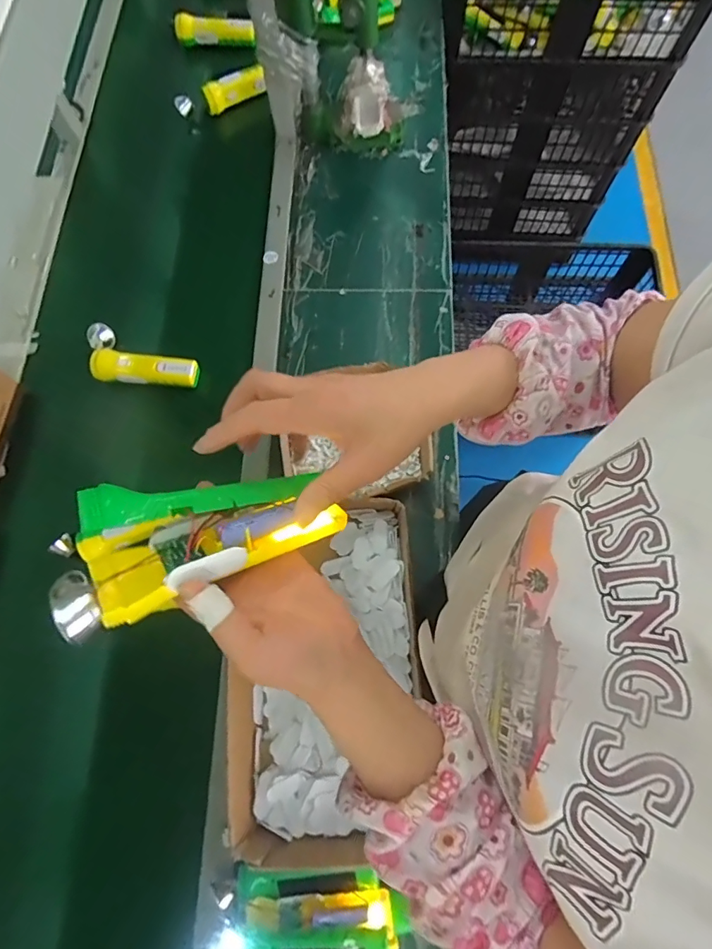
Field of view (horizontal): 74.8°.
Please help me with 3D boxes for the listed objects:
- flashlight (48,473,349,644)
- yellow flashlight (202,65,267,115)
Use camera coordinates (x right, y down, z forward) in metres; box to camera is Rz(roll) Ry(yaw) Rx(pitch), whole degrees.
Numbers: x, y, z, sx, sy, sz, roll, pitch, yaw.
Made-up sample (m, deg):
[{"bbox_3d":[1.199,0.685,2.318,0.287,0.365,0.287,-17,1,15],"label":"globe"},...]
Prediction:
[{"bbox_3d":[-0.102,0.040,0.299,0.185,0.070,0.074,-18,73,-17],"label":"flashlight"},{"bbox_3d":[-0.242,-0.773,0.933,0.123,0.043,0.034,-19,74,-4],"label":"yellow flashlight"}]

